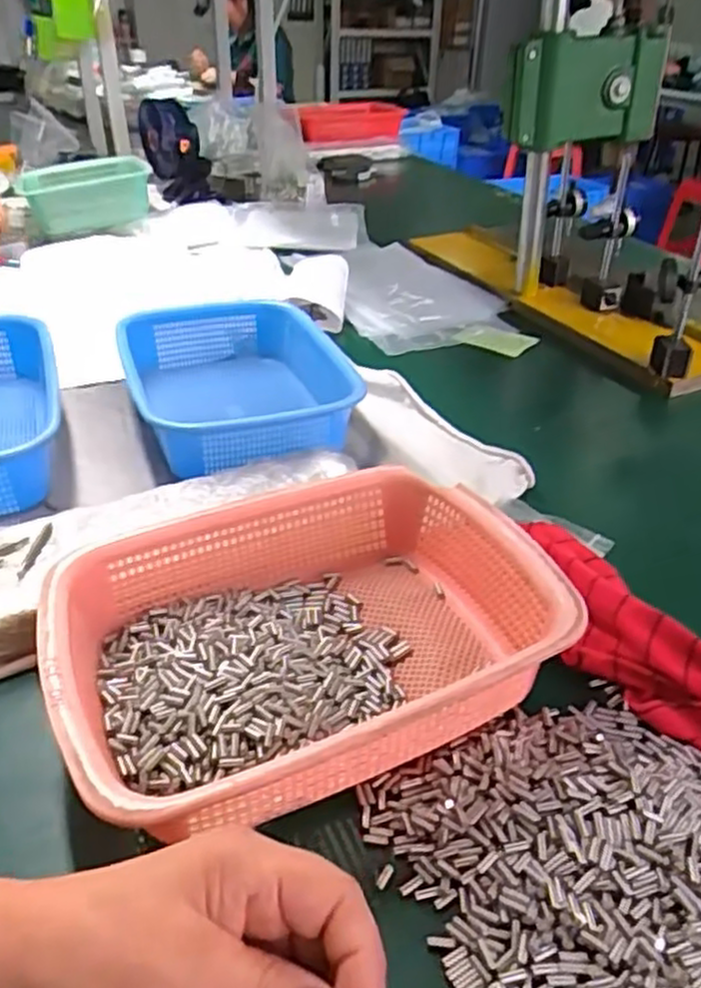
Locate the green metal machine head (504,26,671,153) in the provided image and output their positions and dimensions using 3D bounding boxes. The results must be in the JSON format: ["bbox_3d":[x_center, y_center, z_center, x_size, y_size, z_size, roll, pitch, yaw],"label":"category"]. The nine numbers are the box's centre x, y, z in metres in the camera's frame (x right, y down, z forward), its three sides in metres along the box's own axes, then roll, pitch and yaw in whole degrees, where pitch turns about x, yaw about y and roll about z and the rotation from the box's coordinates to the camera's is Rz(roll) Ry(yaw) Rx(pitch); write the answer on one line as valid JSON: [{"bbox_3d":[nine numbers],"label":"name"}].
[{"bbox_3d":[0.291,-0.500,0.918,0.202,0.119,0.059,-16,38,-24],"label":"green metal machine head"}]

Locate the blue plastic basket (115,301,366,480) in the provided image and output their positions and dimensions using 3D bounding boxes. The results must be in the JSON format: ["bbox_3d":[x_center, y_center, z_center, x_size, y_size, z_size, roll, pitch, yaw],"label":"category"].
[{"bbox_3d":[-0.115,-0.106,0.758,0.204,0.082,0.285,-9,36,-15],"label":"blue plastic basket"}]

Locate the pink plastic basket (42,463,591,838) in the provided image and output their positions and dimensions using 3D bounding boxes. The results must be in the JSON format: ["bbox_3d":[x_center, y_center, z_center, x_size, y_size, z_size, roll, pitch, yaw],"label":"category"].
[{"bbox_3d":[-0.027,0.084,0.458,0.289,0.069,0.214,-14,37,-21],"label":"pink plastic basket"}]

